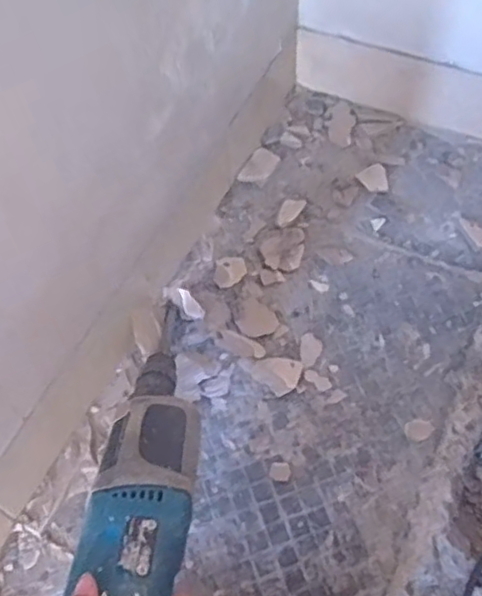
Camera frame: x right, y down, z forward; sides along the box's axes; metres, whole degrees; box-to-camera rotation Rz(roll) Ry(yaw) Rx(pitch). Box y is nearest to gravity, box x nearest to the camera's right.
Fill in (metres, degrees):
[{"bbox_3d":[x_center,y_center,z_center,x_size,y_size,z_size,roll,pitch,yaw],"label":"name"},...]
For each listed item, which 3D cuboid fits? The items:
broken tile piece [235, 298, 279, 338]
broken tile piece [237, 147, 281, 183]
[{"bbox_3d":[0.018,0.024,0.807,0.045,0.004,0.053,-22,60,-12],"label":"broken tile piece"},{"bbox_3d":[0.027,-0.187,0.932,0.036,0.008,0.066,28,62,18],"label":"broken tile piece"}]

